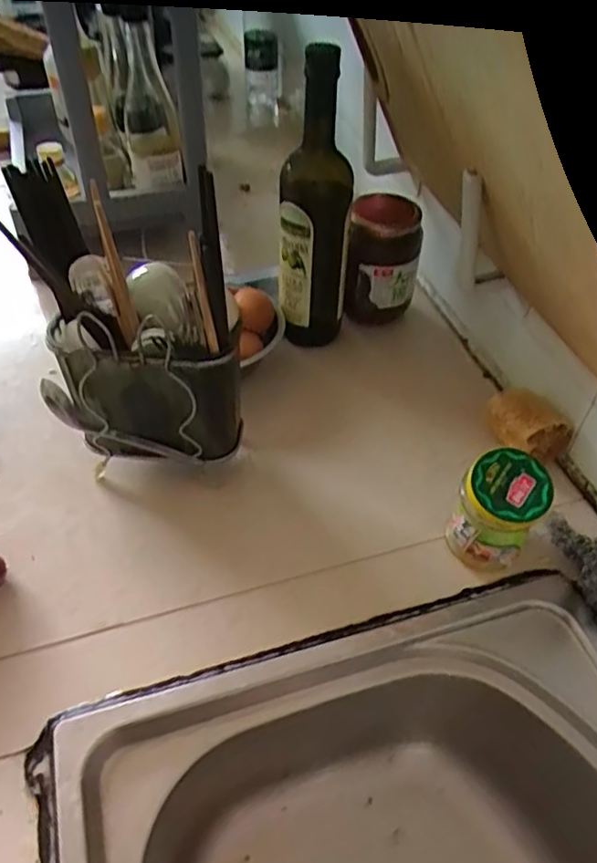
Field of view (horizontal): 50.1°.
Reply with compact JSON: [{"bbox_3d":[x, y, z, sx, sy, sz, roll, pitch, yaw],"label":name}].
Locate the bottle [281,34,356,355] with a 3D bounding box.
[{"bbox_3d":[0.015,-0.223,0.672,0.079,0.289,0.064,6,47,5],"label":"bottle"}]

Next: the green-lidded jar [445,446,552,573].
[{"bbox_3d":[0.163,0.068,0.530,0.063,0.099,0.059,0,47,0],"label":"green-lidded jar"}]

